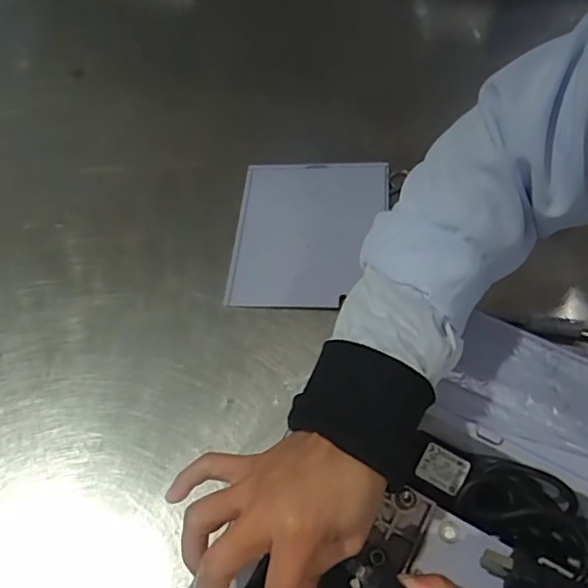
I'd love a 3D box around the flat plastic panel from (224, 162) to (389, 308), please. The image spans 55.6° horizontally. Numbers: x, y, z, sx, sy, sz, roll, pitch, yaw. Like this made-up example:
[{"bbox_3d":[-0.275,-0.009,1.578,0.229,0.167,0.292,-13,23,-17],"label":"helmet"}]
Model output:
[{"bbox_3d":[0.019,-0.071,0.622,0.159,0.008,0.196,5,62,3],"label":"flat plastic panel"}]

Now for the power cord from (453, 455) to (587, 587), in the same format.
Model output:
[{"bbox_3d":[0.146,0.145,0.352,0.072,0.027,0.090,-5,56,-1],"label":"power cord"}]

